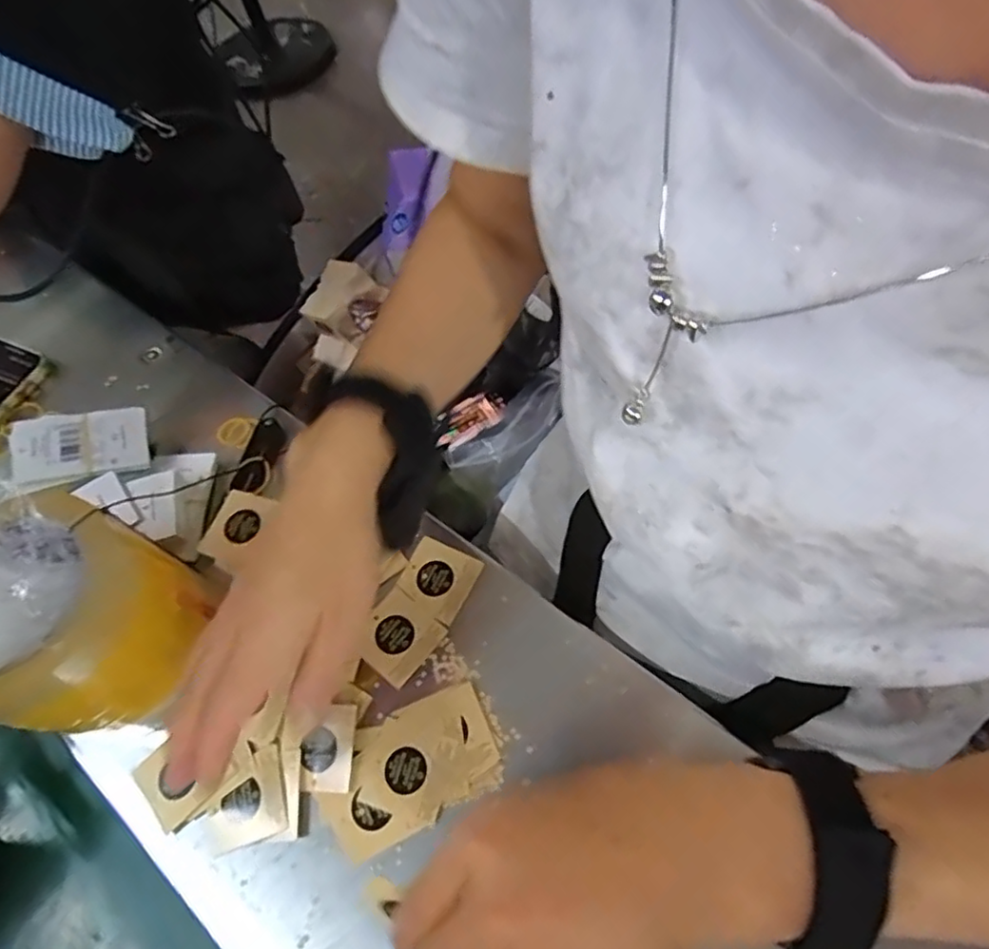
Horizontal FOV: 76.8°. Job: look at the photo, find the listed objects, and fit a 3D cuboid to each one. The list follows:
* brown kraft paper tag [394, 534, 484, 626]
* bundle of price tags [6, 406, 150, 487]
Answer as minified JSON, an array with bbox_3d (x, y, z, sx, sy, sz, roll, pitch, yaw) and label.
[{"bbox_3d":[-0.035,0.064,0.388,0.044,0.004,0.043,23,68,20],"label":"brown kraft paper tag"},{"bbox_3d":[-0.284,-0.020,0.431,0.080,0.006,0.054,-13,62,-23],"label":"bundle of price tags"}]

